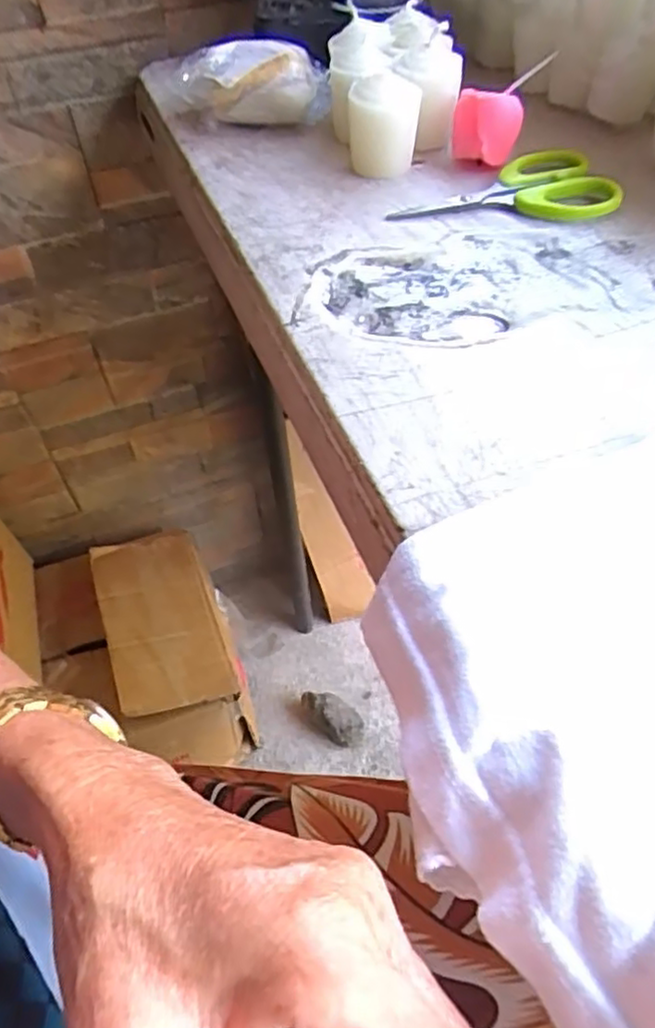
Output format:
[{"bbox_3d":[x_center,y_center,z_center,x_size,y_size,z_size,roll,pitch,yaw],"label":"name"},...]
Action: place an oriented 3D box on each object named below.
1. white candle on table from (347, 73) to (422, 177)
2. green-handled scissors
[{"bbox_3d":[0.032,-0.215,0.363,0.039,0.045,0.039,2,51,6],"label":"white candle on table"},{"bbox_3d":[0.092,-0.172,0.349,0.113,0.012,0.056,0,51,4],"label":"green-handled scissors"}]

